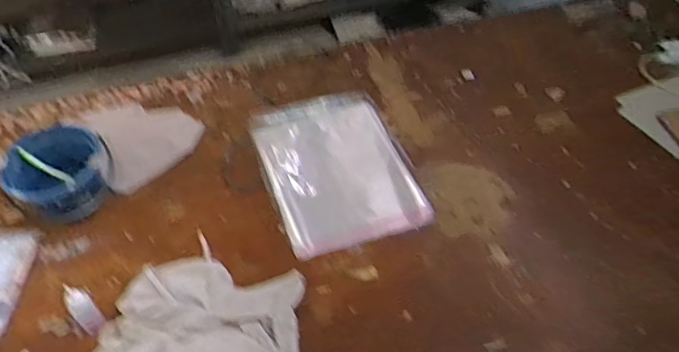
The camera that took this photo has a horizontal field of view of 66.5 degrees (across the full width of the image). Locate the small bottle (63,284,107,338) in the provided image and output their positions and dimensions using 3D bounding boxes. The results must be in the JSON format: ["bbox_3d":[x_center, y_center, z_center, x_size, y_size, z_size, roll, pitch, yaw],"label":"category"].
[{"bbox_3d":[-0.459,0.240,0.932,0.042,0.114,0.043,34,57,24],"label":"small bottle"}]

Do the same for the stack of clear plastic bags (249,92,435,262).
[{"bbox_3d":[-0.001,-0.031,1.214,0.337,0.041,0.446,-16,52,-14],"label":"stack of clear plastic bags"}]

